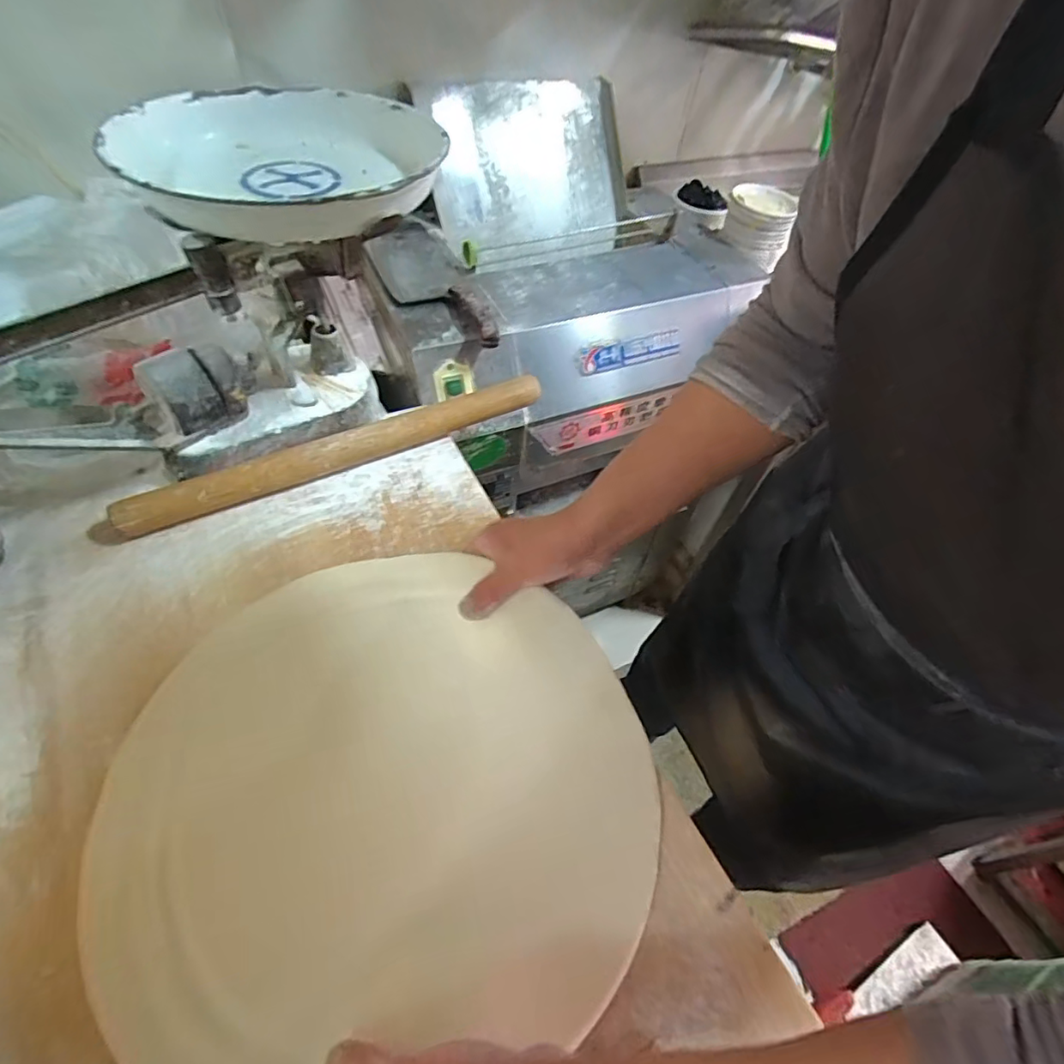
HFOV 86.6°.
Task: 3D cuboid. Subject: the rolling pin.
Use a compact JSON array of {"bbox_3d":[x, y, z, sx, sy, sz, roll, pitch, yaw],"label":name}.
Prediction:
[{"bbox_3d":[-0.187,-0.092,0.597,0.438,0.037,0.037,-23,60,-21],"label":"rolling pin"}]

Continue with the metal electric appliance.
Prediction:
[{"bbox_3d":[0.118,-0.292,0.893,0.405,0.208,0.219,-22,58,-22],"label":"metal electric appliance"}]

